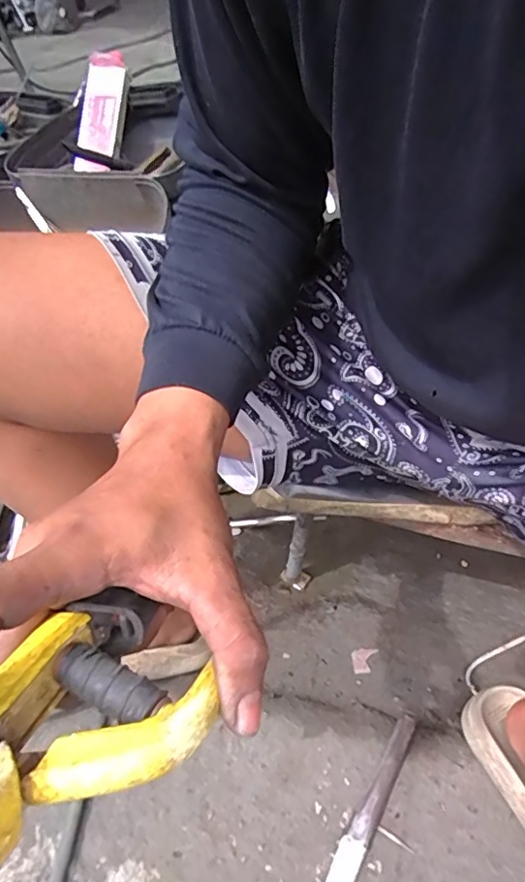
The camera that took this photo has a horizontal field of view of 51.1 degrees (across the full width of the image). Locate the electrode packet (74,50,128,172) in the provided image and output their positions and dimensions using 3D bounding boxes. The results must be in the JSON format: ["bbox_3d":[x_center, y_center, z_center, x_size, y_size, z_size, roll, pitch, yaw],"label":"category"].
[{"bbox_3d":[-0.339,-0.693,1.153,0.083,0.019,0.286,8,80,-7],"label":"electrode packet"}]

